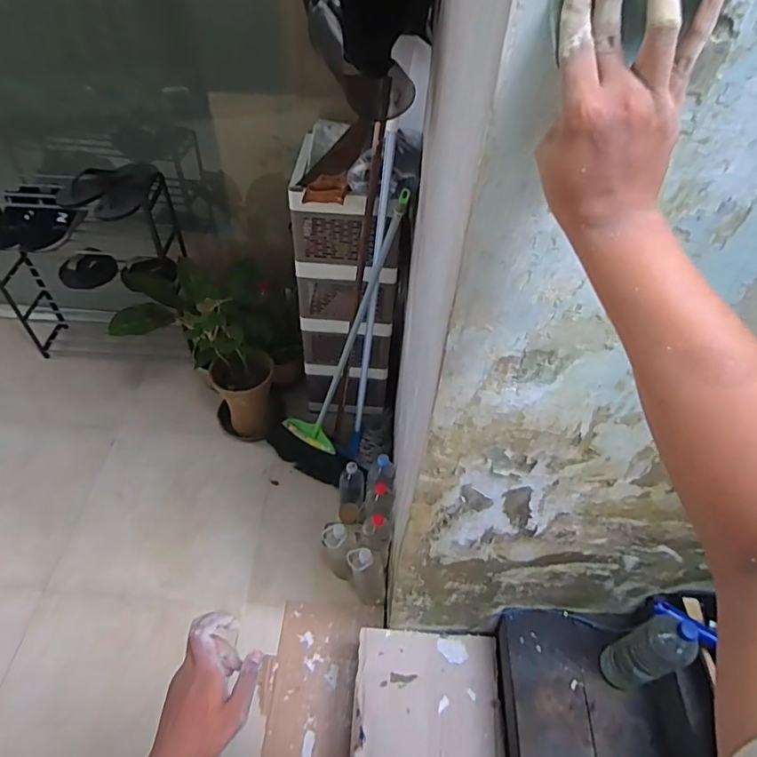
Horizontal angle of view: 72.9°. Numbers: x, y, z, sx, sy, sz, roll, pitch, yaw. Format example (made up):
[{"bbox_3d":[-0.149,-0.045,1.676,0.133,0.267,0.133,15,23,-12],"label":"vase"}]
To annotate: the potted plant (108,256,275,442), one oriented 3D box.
[{"bbox_3d":[-0.684,-0.099,1.837,0.363,0.491,0.655,-31,57,-26],"label":"potted plant"}]

